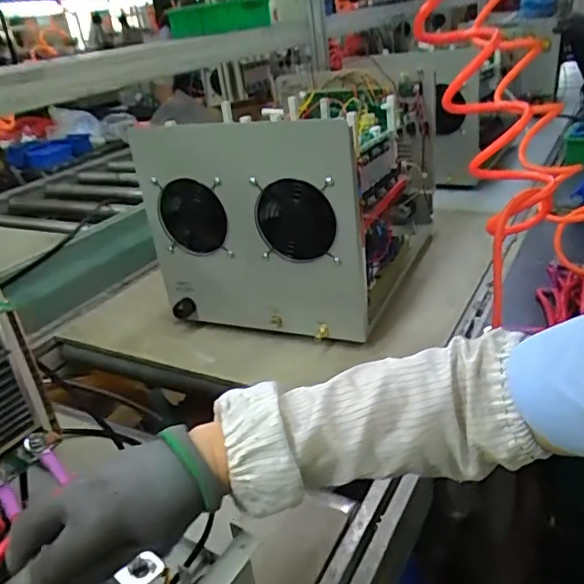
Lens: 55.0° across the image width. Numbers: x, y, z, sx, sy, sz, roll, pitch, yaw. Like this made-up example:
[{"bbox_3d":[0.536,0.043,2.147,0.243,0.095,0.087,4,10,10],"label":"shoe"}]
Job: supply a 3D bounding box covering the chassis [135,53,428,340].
[{"bbox_3d":[0.033,-0.174,0.978,0.331,0.319,0.510,5,29,24],"label":"chassis"}]

